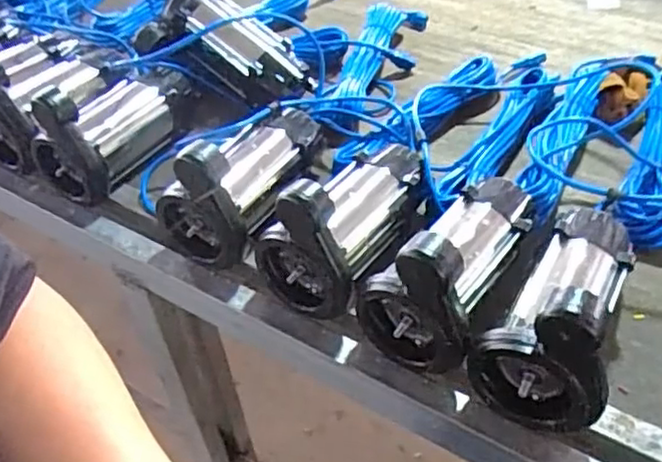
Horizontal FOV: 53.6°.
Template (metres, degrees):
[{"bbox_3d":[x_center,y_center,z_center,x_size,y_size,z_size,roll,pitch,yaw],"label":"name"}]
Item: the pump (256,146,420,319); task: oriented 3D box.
[{"bbox_3d":[0.023,-0.040,0.770,0.130,0.163,0.238,22,51,24],"label":"pump"}]

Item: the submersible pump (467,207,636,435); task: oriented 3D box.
[{"bbox_3d":[0.228,0.059,0.651,0.118,0.165,0.233,17,49,19],"label":"submersible pump"}]

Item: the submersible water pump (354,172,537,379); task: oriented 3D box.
[{"bbox_3d":[0.134,0.017,0.700,0.117,0.165,0.227,22,51,24],"label":"submersible water pump"}]

